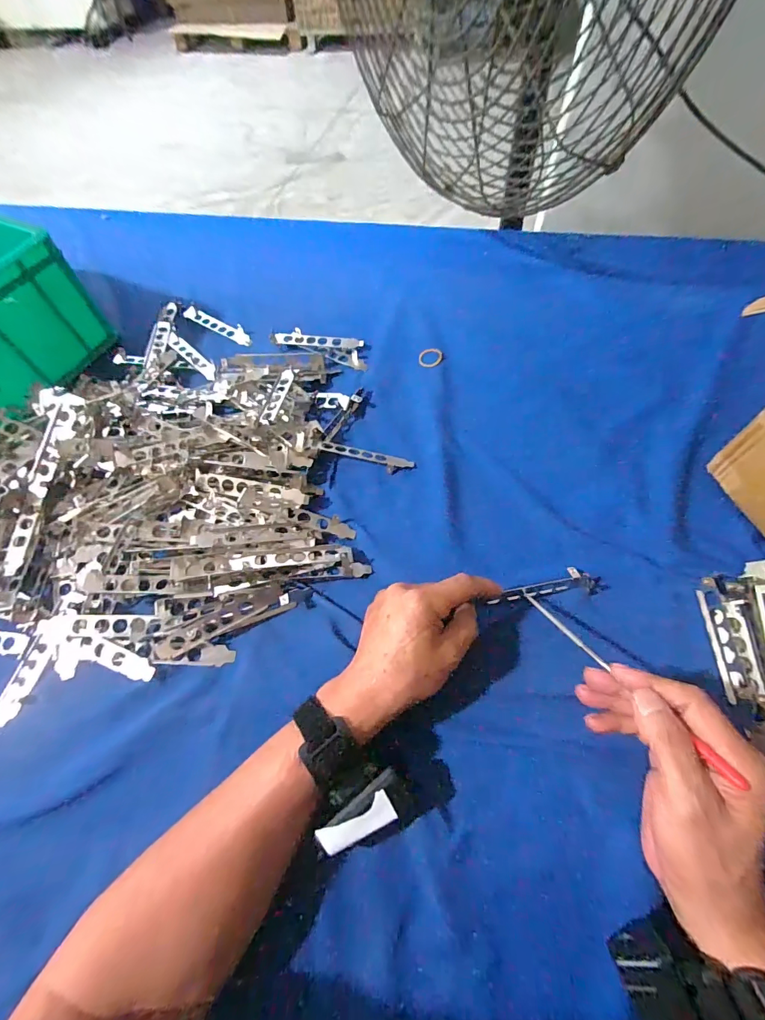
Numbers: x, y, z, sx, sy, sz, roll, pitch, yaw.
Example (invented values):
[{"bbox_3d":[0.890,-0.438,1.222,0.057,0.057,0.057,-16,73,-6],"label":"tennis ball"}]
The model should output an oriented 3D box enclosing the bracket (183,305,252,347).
[{"bbox_3d":[-0.231,-0.262,0.595,0.118,0.011,0.026,27,66,17],"label":"bracket"}]

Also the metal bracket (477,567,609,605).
[{"bbox_3d":[0.144,0.069,0.372,0.113,0.013,0.022,-9,61,-6],"label":"metal bracket"}]

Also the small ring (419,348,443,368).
[{"bbox_3d":[0.061,-0.197,0.538,0.030,0.005,0.029,-2,61,3],"label":"small ring"}]

